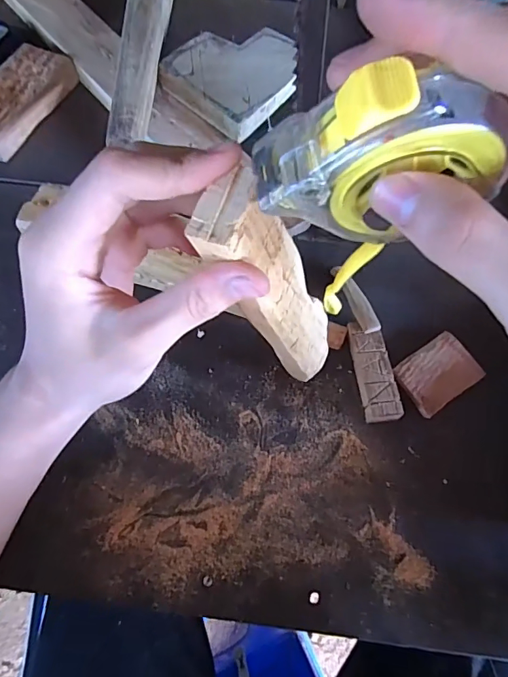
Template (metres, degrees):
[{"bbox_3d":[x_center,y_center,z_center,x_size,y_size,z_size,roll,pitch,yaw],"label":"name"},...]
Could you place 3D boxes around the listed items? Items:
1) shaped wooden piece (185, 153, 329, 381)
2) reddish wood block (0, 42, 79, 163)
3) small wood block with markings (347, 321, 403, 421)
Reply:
[{"bbox_3d":[0.012,-0.017,0.240,0.026,0.184,0.043,24,79,24],"label":"shaped wooden piece"},{"bbox_3d":[-0.233,-0.231,0.433,0.062,0.024,0.135,20,66,8],"label":"reddish wood block"},{"bbox_3d":[0.090,0.025,0.334,0.024,0.018,0.076,-5,65,-3],"label":"small wood block with markings"}]

